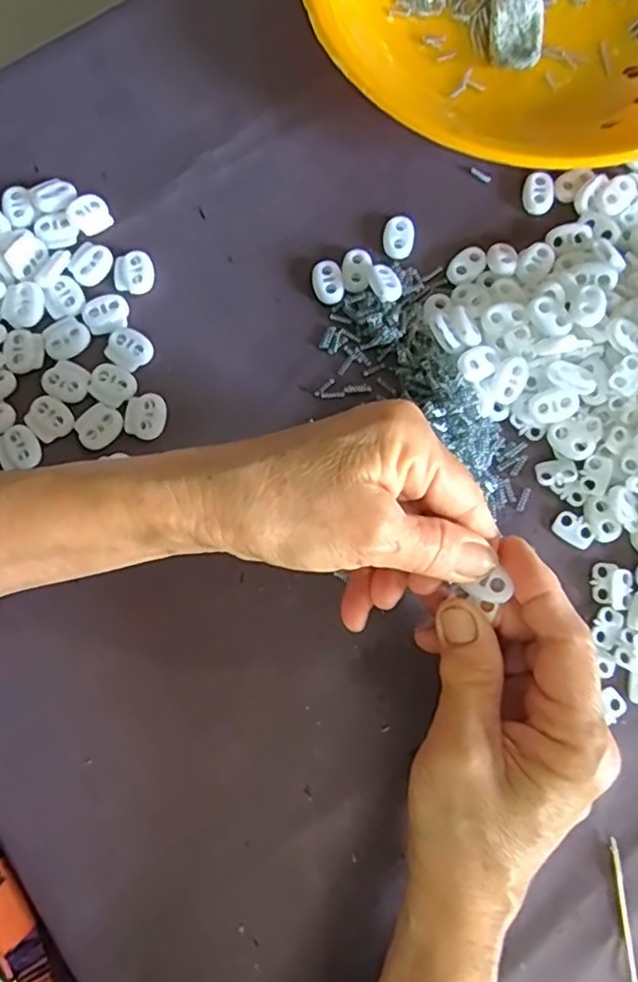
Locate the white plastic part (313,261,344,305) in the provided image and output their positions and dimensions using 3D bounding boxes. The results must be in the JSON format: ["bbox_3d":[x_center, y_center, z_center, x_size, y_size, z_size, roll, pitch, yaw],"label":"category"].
[{"bbox_3d":[0.004,-0.104,0.322,0.014,0.007,0.021,-13,79,-3],"label":"white plastic part"}]

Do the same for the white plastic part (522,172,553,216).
[{"bbox_3d":[0.114,-0.155,0.334,0.016,0.007,0.019,7,79,1],"label":"white plastic part"}]

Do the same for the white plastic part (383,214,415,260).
[{"bbox_3d":[0.041,-0.129,0.328,0.016,0.006,0.021,7,79,1],"label":"white plastic part"}]

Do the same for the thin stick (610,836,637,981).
[{"bbox_3d":[0.126,0.174,0.264,0.004,0.004,0.055,-3,79,-1],"label":"thin stick"}]

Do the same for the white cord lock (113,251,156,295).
[{"bbox_3d":[-0.093,-0.110,0.323,0.019,0.006,0.020,-9,79,-2],"label":"white cord lock"}]

